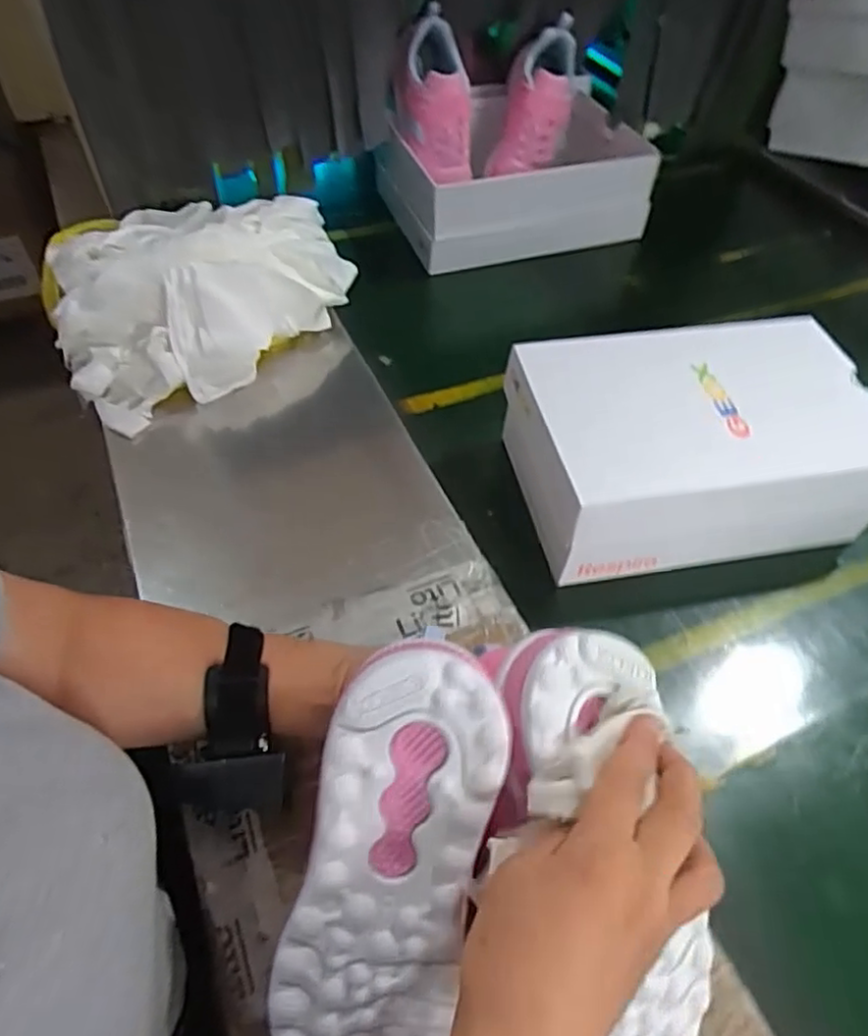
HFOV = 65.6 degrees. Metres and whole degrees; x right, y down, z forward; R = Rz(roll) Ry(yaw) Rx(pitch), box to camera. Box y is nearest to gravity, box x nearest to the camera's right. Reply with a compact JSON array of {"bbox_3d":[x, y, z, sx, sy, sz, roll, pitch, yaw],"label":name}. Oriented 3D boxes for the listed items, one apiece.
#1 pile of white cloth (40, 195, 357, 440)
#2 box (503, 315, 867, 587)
[{"bbox_3d":[-0.251,-0.254,0.710,0.311,0.101,0.247,-32,59,-24],"label":"pile of white cloth"},{"bbox_3d":[0.223,-0.062,0.597,0.284,0.119,0.183,-8,52,-8],"label":"box"}]

